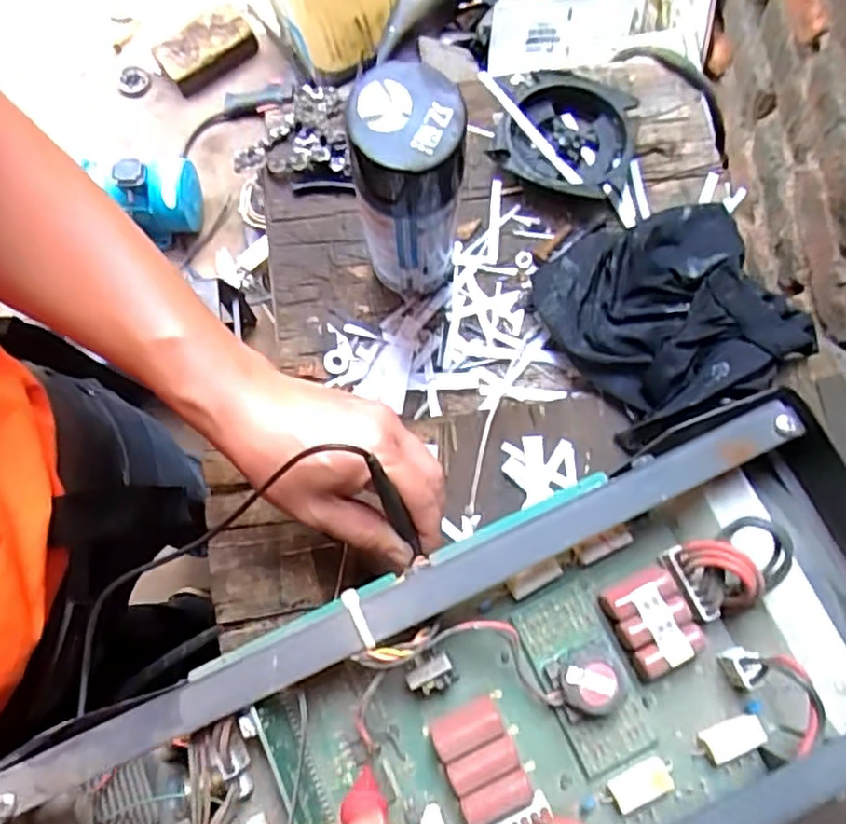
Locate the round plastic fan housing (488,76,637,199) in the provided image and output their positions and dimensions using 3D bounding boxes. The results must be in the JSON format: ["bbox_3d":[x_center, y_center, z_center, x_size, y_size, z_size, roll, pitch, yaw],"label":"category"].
[{"bbox_3d":[0.107,-0.207,0.510,0.100,0.033,0.093,0,78,-1],"label":"round plastic fan housing"}]

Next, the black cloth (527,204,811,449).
[{"bbox_3d":[0.169,-0.069,0.469,0.142,0.054,0.159,-35,80,-8],"label":"black cloth"}]

